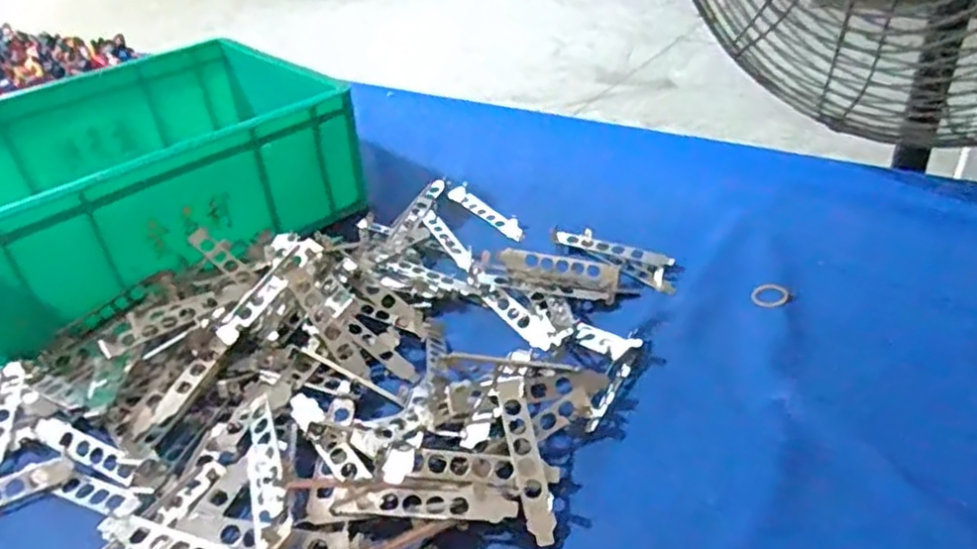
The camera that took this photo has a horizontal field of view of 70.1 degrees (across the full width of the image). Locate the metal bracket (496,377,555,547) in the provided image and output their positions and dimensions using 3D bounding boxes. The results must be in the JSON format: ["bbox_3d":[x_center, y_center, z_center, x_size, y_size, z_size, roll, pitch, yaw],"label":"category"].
[{"bbox_3d":[0.025,0.122,0.472,0.019,0.006,0.122,-6,48,-7],"label":"metal bracket"}]

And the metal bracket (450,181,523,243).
[{"bbox_3d":[-0.002,-0.069,0.775,0.024,0.013,0.128,-26,41,-26],"label":"metal bracket"}]

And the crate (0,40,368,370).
[{"bbox_3d":[-0.378,-0.116,0.762,0.329,0.136,0.430,28,47,36],"label":"crate"}]

